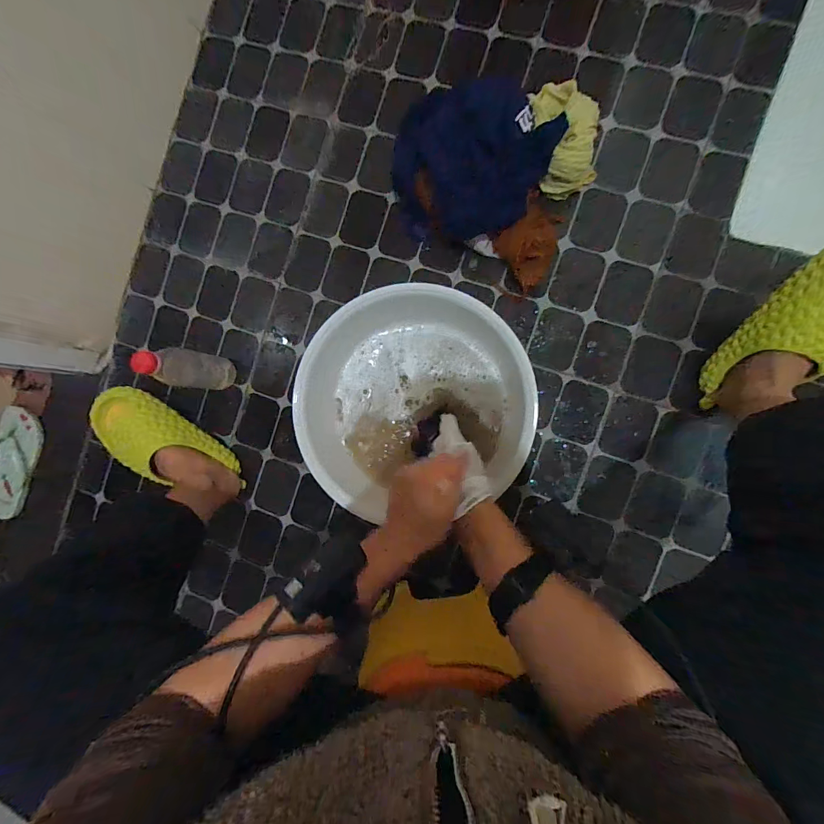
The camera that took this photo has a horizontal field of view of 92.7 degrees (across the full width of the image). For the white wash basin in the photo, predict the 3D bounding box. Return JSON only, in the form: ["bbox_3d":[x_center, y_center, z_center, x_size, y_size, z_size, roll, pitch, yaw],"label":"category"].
[{"bbox_3d":[0.005,-0.022,0.599,0.323,0.126,0.298,0,89,10],"label":"white wash basin"}]

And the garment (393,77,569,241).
[{"bbox_3d":[0.091,-0.371,0.609,0.247,0.080,0.201,7,91,8],"label":"garment"}]

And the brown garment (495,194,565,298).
[{"bbox_3d":[0.178,-0.257,0.599,0.089,0.034,0.119,29,94,7],"label":"brown garment"}]

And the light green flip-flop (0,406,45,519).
[{"bbox_3d":[-0.774,0.095,0.756,0.084,0.038,0.208,17,92,7],"label":"light green flip-flop"}]

